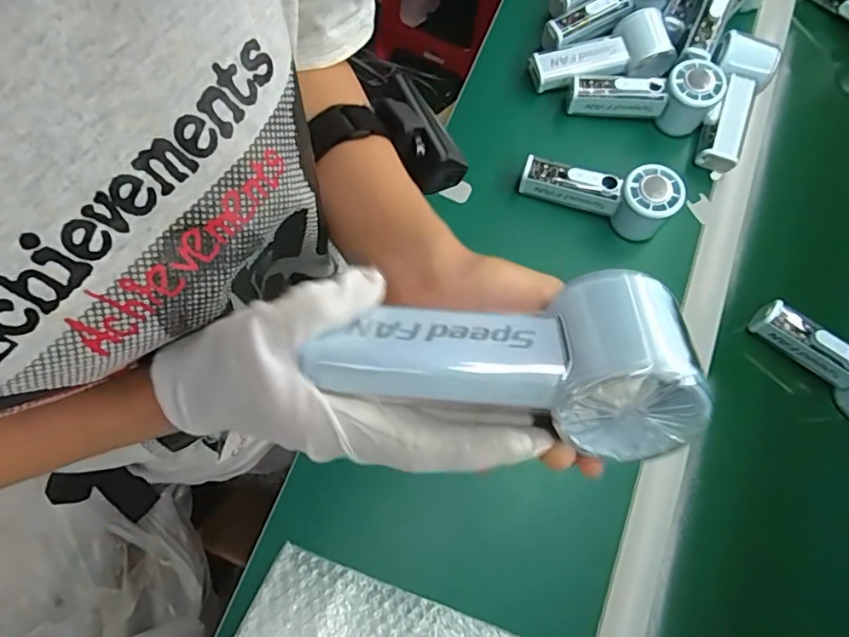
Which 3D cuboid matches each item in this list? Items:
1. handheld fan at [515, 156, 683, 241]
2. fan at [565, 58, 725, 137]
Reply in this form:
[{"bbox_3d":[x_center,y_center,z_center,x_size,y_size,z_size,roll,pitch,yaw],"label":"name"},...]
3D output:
[{"bbox_3d":[0.176,-0.131,0.553,0.149,0.075,0.054,21,74,4],"label":"handheld fan"},{"bbox_3d":[0.247,-0.252,0.595,0.164,0.074,0.058,11,73,1],"label":"fan"}]

